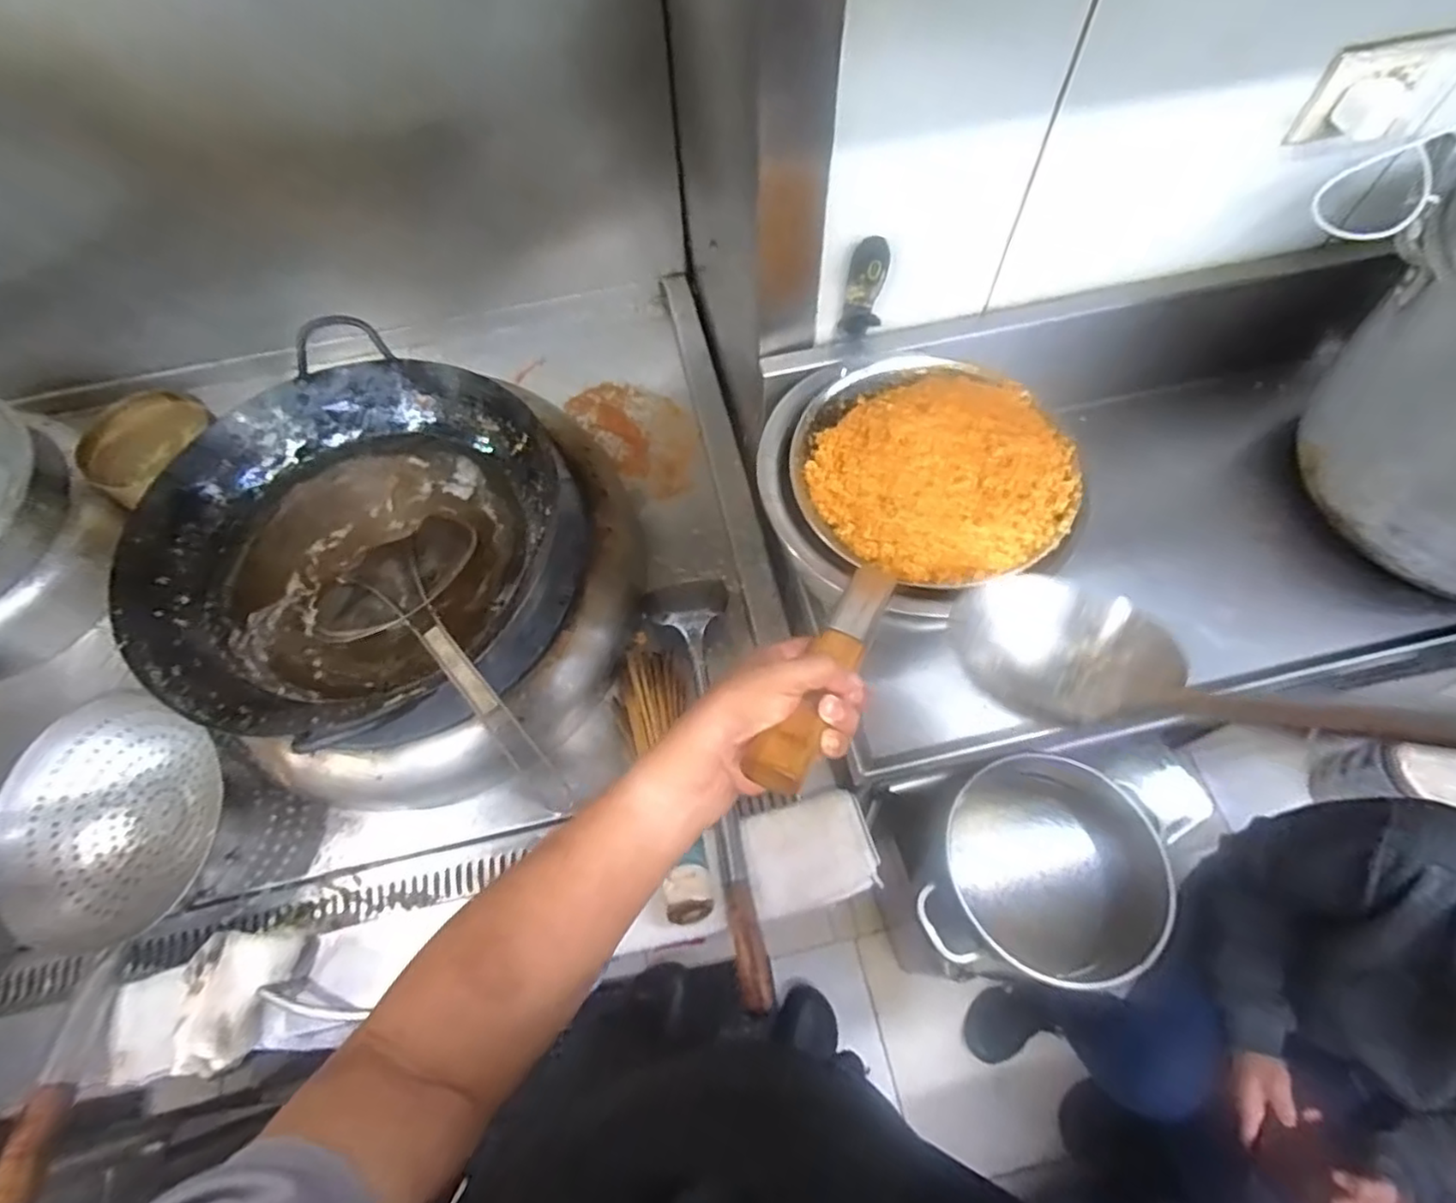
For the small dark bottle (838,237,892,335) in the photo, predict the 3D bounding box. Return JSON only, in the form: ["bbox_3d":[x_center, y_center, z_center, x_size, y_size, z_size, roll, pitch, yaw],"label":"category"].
[{"bbox_3d":[0.130,-0.294,0.645,0.037,0.108,0.026,13,70,8],"label":"small dark bottle"}]

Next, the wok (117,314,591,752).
[{"bbox_3d":[-0.391,-0.056,0.741,0.429,0.121,0.411,-1,63,1],"label":"wok"}]

